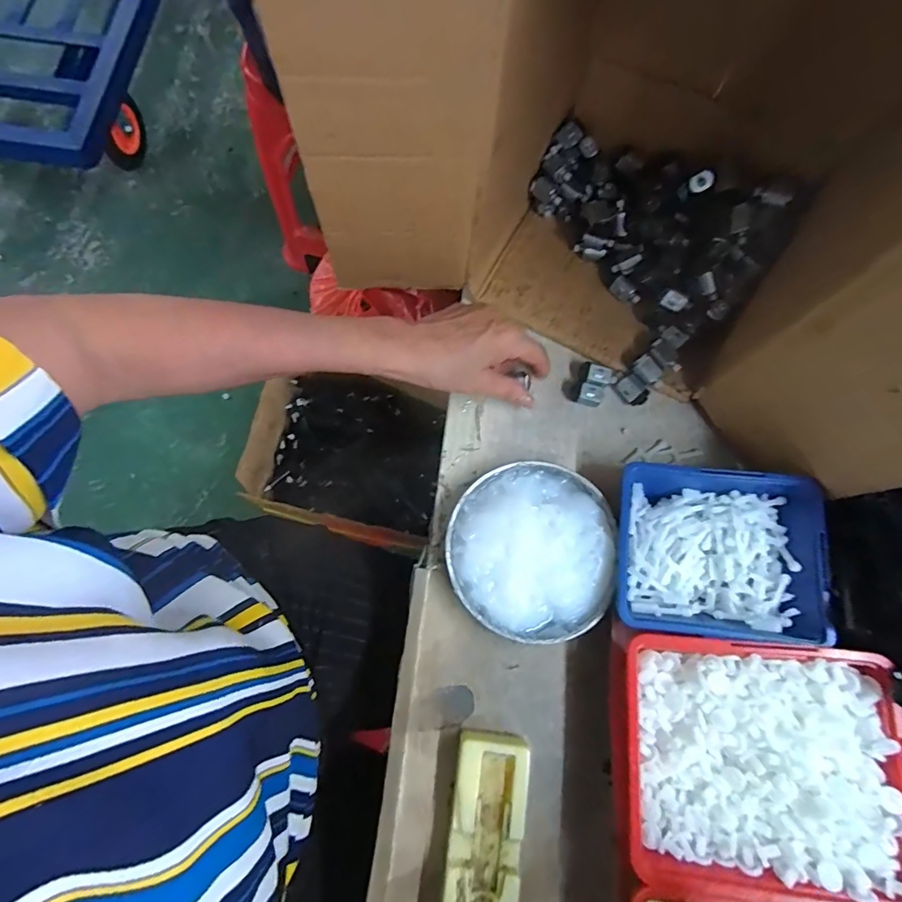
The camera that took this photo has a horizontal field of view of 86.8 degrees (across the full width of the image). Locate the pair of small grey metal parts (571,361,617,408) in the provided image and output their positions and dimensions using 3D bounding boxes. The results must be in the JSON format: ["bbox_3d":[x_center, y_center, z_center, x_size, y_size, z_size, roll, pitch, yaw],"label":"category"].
[{"bbox_3d":[0.129,-0.059,0.431,0.030,0.013,0.040,25,76,5],"label":"pair of small grey metal parts"}]

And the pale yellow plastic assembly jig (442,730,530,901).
[{"bbox_3d":[0.023,0.272,0.329,0.049,0.025,0.133,7,75,0],"label":"pale yellow plastic assembly jig"}]

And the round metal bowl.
[{"bbox_3d":[0.063,0.077,0.378,0.127,0.028,0.134,0,75,-1],"label":"round metal bowl"}]

